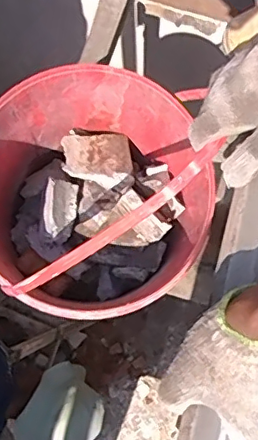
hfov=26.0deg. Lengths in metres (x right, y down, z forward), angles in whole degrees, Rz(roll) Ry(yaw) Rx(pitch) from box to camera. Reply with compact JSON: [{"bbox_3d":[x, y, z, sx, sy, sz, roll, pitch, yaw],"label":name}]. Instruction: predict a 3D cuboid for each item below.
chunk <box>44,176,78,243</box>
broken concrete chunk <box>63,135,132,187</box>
[{"bbox_3d":[-0.099,-0.018,0.813,0.045,0.025,0.085,3,74,-1],"label":"chunk"},{"bbox_3d":[-0.050,-0.090,0.871,0.104,0.040,0.103,-1,52,-10],"label":"broken concrete chunk"}]

